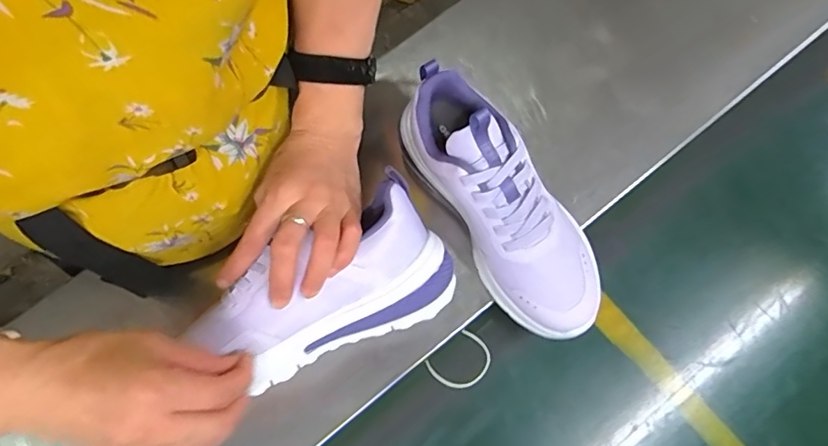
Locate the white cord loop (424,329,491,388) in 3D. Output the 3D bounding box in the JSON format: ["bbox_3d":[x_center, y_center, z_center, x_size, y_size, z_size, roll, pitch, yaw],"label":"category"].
[{"bbox_3d":[0.043,0.127,0.470,0.054,0.004,0.043,-38,77,-8],"label":"white cord loop"}]

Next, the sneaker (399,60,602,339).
[{"bbox_3d":[0.072,-0.016,0.419,0.086,0.099,0.227,-34,74,-8],"label":"sneaker"}]

